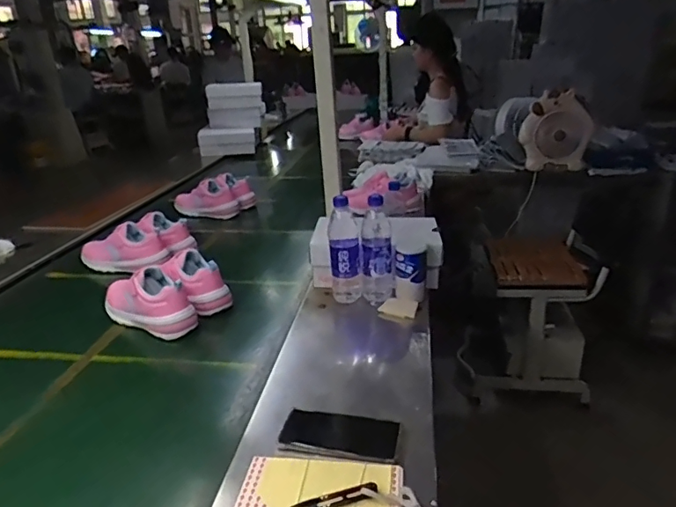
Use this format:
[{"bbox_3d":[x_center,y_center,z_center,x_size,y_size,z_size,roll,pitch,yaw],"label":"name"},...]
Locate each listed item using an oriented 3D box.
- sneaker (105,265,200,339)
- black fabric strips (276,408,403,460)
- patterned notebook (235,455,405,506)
[{"bbox_3d":[-0.401,0.089,1.042,0.240,0.113,0.102,16,28,37],"label":"sneaker"},{"bbox_3d":[0.003,0.243,0.678,0.154,0.016,0.059,4,23,13],"label":"black fabric strips"},{"bbox_3d":[-0.021,0.287,0.603,0.192,0.012,0.112,3,23,10],"label":"patterned notebook"}]

